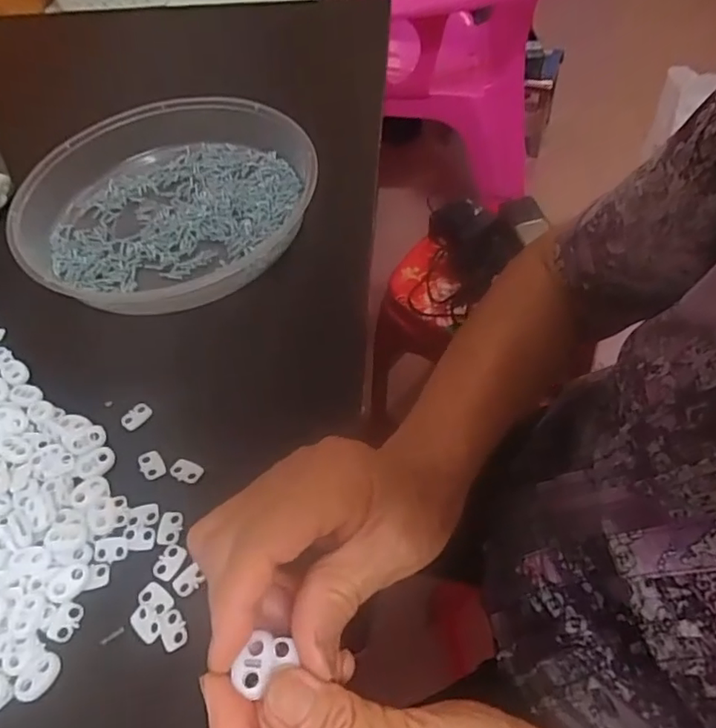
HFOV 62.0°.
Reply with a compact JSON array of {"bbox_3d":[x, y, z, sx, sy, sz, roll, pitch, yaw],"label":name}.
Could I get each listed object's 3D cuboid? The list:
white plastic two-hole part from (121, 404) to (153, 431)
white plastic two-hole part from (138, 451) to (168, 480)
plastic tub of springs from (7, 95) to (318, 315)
[{"bbox_3d":[-0.141,0.033,0.379,0.010,0.007,0.019,34,65,25],"label":"white plastic two-hole part"},{"bbox_3d":[-0.123,0.060,0.355,0.013,0.004,0.019,-29,57,-16],"label":"white plastic two-hole part"},{"bbox_3d":[-0.148,-0.131,0.474,0.226,0.037,0.219,-2,54,3],"label":"plastic tub of springs"}]

